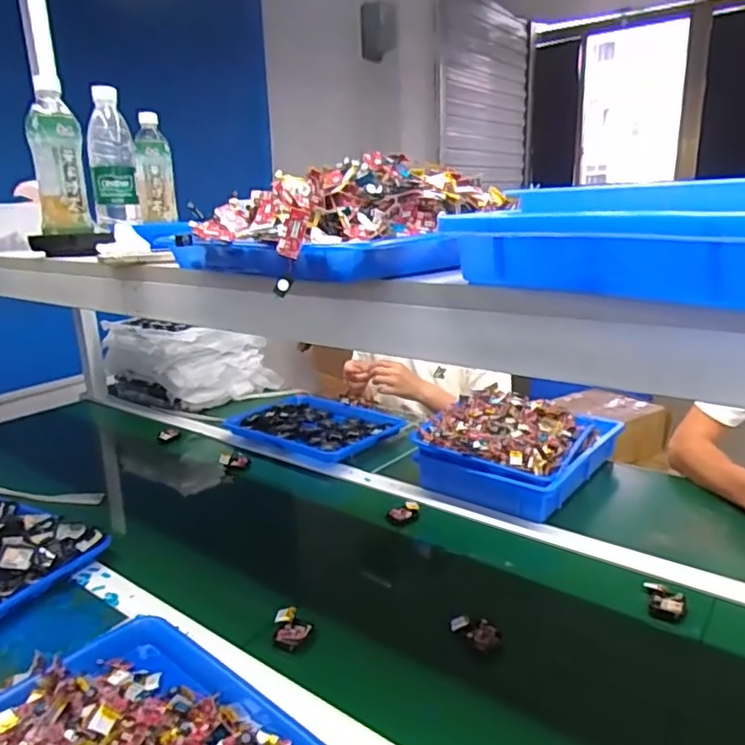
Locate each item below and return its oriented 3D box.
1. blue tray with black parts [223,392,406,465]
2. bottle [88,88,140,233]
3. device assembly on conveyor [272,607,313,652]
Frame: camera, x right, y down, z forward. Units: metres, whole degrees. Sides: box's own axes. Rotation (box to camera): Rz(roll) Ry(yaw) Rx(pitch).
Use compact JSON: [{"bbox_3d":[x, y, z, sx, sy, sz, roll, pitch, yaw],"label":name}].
[{"bbox_3d":[-0.119,0.114,1.289,0.338,0.045,0.244,10,20,38],"label":"blue tray with black parts"},{"bbox_3d":[-0.383,-0.311,0.882,0.064,0.184,0.057,-9,17,-19],"label":"bottle"},{"bbox_3d":[-0.092,0.292,0.692,0.041,0.017,0.057,-4,16,-5],"label":"device assembly on conveyor"}]

